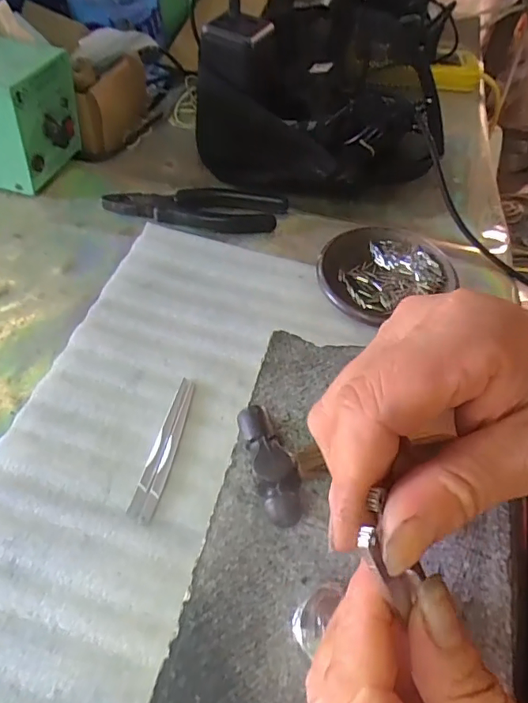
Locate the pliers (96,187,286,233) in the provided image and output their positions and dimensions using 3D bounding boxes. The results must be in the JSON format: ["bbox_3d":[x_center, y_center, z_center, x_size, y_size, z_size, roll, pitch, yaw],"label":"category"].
[{"bbox_3d":[-0.063,-0.134,0.472,0.163,0.017,0.054,4,53,3],"label":"pliers"}]

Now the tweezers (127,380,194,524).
[{"bbox_3d":[-0.065,0.061,0.339,0.017,0.005,0.104,10,54,7],"label":"tweezers"}]

